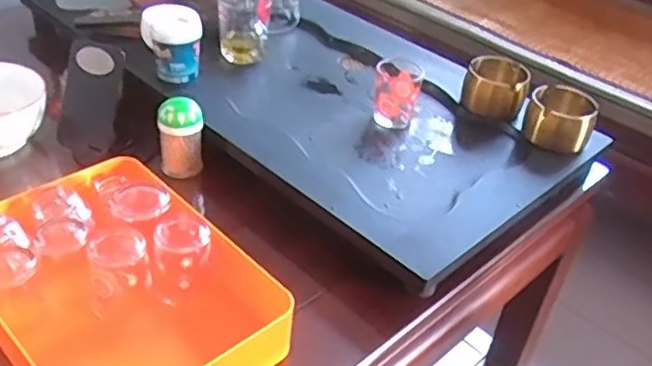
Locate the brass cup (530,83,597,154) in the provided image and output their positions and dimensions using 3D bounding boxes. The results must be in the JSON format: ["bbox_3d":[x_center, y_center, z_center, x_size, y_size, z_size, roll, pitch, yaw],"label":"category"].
[{"bbox_3d":[0.279,-0.078,0.792,0.070,0.048,0.077,4,38,-3],"label":"brass cup"}]

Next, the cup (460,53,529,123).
[{"bbox_3d":[0.212,-0.121,0.845,0.074,0.059,0.069,4,38,-3],"label":"cup"}]

